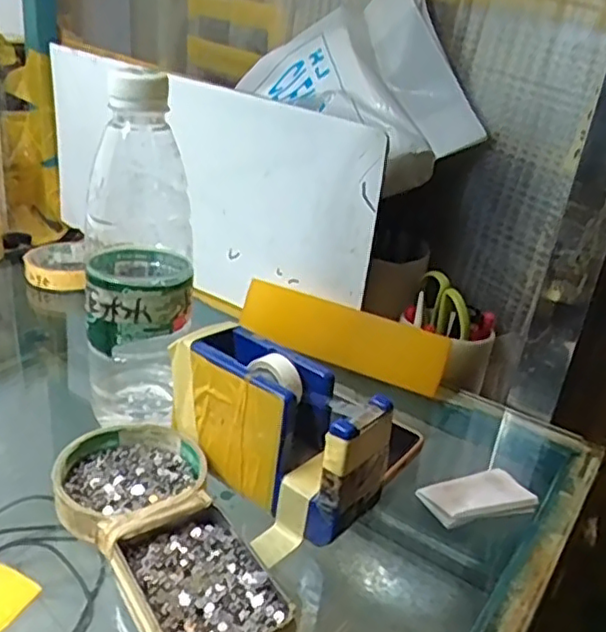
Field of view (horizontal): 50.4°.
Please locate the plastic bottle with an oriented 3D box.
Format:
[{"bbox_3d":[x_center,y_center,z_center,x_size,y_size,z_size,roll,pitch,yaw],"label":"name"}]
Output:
[{"bbox_3d":[-0.101,-0.035,0.395,0.065,0.210,0.069,1,25,-12],"label":"plastic bottle"}]

